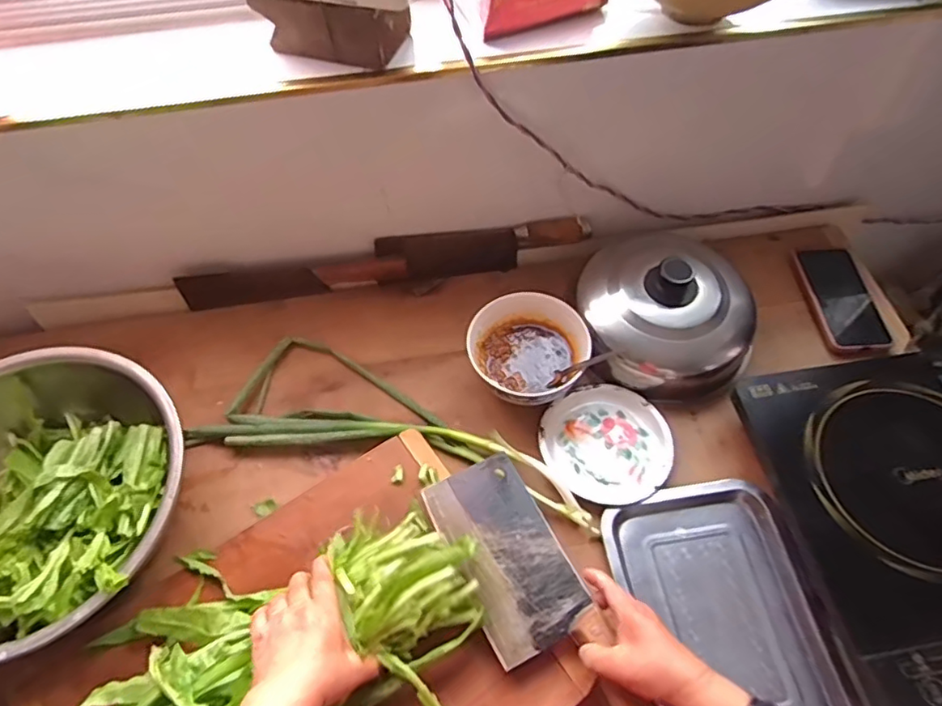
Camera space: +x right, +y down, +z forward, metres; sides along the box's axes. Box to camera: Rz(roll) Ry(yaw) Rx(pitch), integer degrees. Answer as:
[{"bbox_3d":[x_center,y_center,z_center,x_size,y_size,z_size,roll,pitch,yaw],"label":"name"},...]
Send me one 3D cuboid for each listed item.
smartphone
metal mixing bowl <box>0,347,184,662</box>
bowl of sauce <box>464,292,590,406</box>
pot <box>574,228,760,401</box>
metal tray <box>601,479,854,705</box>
[{"bbox_3d":[0.486,-0.080,0.772,0.089,0.015,0.175,-6,57,-2],"label":"smartphone"},{"bbox_3d":[-0.423,0.151,0.593,0.277,0.111,0.285,-1,57,1],"label":"metal mixing bowl"},{"bbox_3d":[0.065,0.003,0.699,0.138,0.065,0.140,-1,57,1],"label":"bowl of sauce"},{"bbox_3d":[0.243,-0.057,0.720,0.203,0.105,0.208,-1,57,1],"label":"pot"},{"bbox_3d":[0.240,0.246,0.580,0.178,0.025,0.226,-7,57,-3],"label":"metal tray"}]

